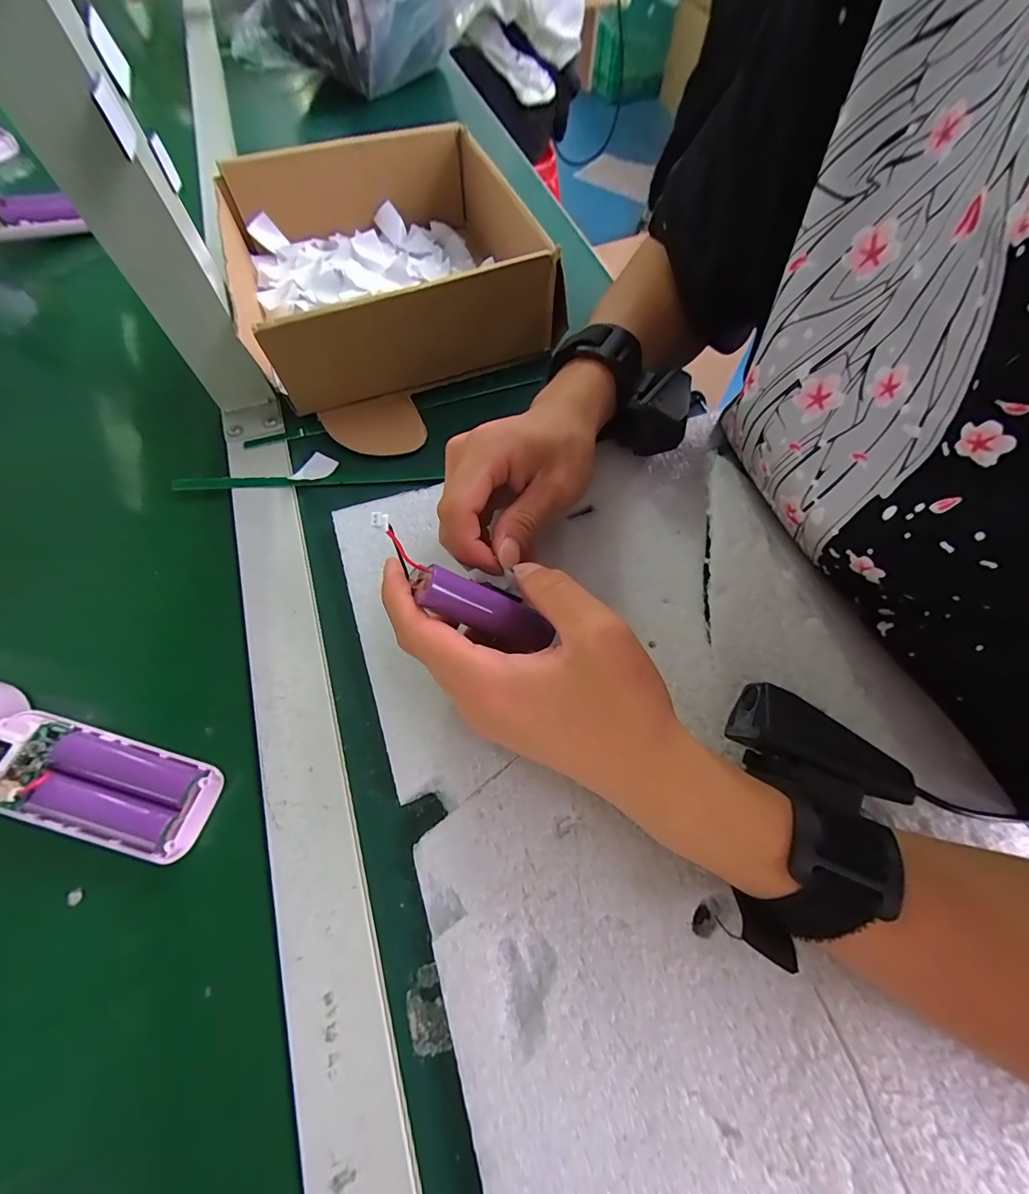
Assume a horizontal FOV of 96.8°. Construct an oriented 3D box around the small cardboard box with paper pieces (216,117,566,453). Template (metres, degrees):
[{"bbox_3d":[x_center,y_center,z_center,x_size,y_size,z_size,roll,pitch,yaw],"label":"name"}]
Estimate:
[{"bbox_3d":[-0.108,-0.271,0.358,0.209,0.072,0.238,-20,66,-7],"label":"small cardboard box with paper pieces"}]

